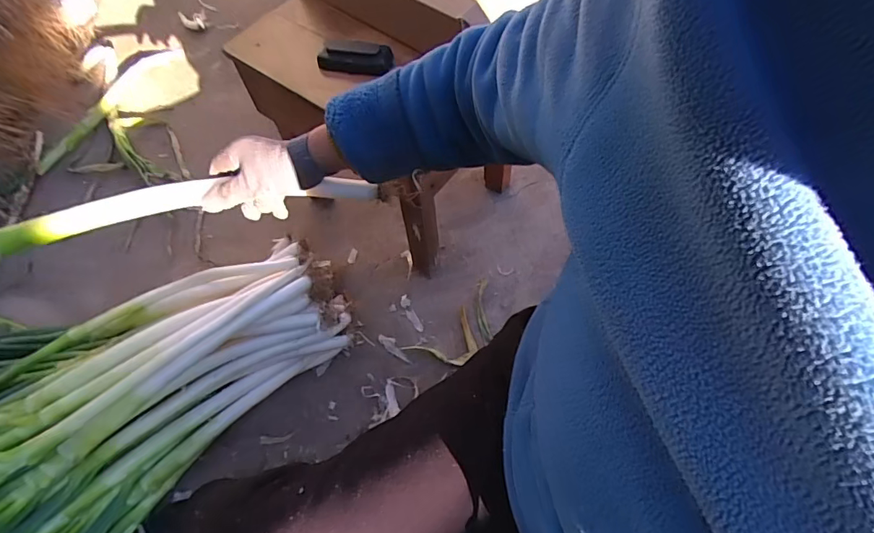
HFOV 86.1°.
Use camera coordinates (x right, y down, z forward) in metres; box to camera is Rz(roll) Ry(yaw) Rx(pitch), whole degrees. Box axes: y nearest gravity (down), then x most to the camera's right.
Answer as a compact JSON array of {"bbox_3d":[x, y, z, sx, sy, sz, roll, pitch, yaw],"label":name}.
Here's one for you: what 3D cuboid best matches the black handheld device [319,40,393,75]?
[{"bbox_3d":[-0.121,-0.313,0.695,0.108,0.038,0.023,3,60,5],"label":"black handheld device"}]

